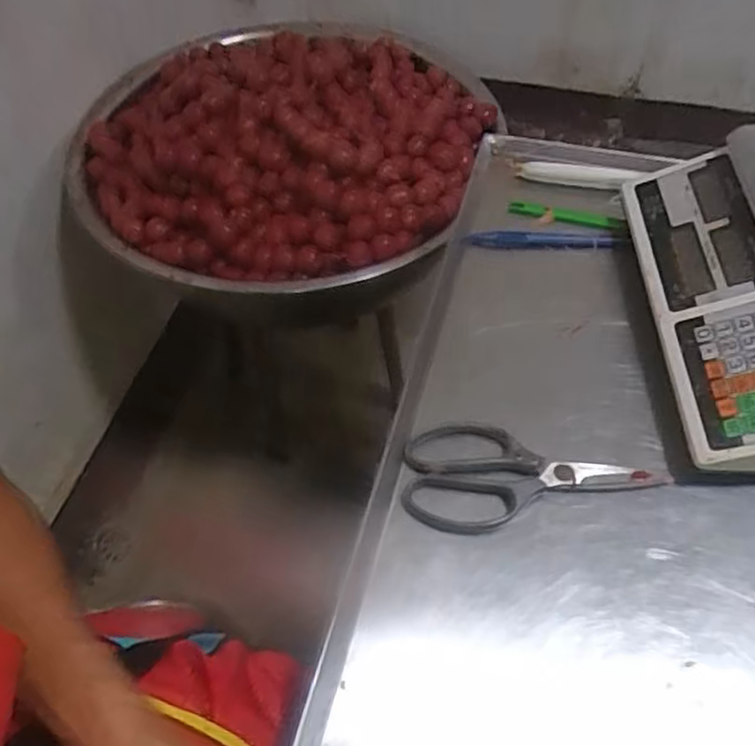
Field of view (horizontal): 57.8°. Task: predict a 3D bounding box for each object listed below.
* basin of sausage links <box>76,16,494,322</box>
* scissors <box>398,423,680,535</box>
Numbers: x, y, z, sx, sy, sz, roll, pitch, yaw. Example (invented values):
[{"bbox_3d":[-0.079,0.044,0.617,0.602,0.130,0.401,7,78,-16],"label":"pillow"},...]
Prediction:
[{"bbox_3d":[-0.145,-0.348,1.063,0.593,0.192,0.615,-1,55,1],"label":"basin of sausage links"},{"bbox_3d":[0.118,0.087,0.539,0.197,0.011,0.094,10,56,9],"label":"scissors"}]

